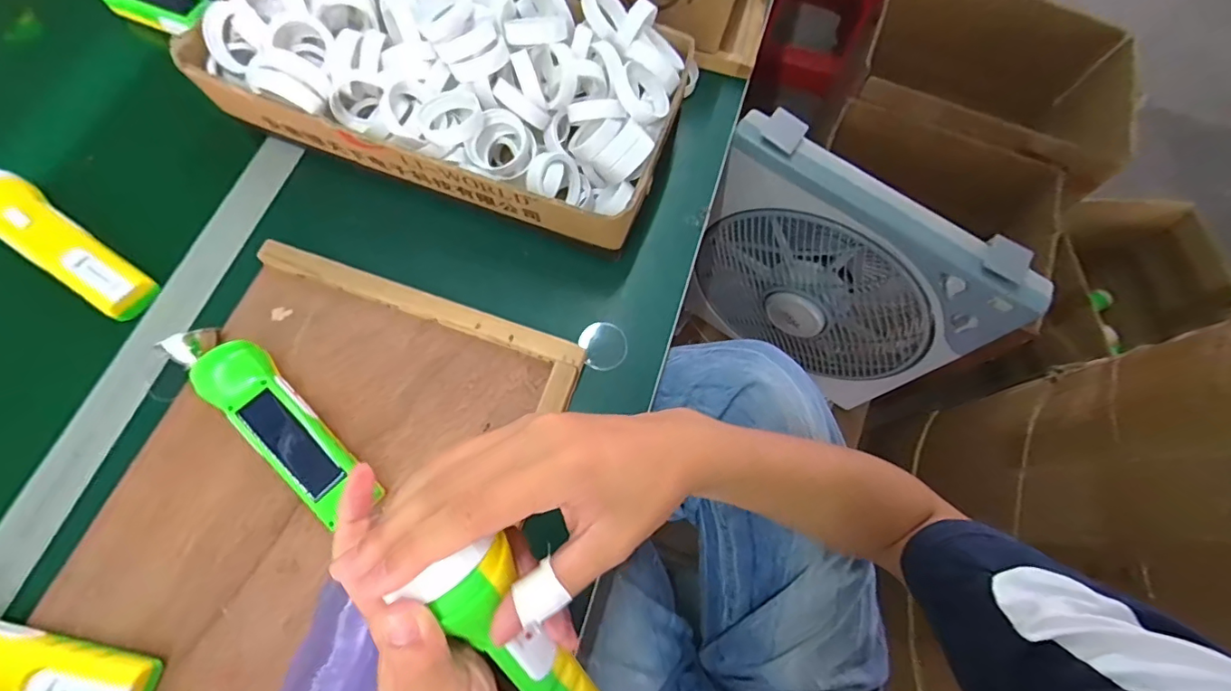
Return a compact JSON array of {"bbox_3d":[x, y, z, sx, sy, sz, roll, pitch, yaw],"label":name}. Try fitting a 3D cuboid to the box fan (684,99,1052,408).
[{"bbox_3d":[0.275,-0.069,0.707,0.360,0.363,0.088,32,72,8],"label":"box fan"}]

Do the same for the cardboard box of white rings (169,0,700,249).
[{"bbox_3d":[-0.148,-0.259,0.498,0.415,0.119,0.245,18,71,3],"label":"cardboard box of white rings"}]

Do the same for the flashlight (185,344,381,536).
[{"bbox_3d":[-0.252,0.060,0.404,0.160,0.043,0.048,41,74,11],"label":"flashlight"}]

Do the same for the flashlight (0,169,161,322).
[{"bbox_3d":[-0.474,-0.088,0.447,0.162,0.047,0.047,33,73,8],"label":"flashlight"}]

